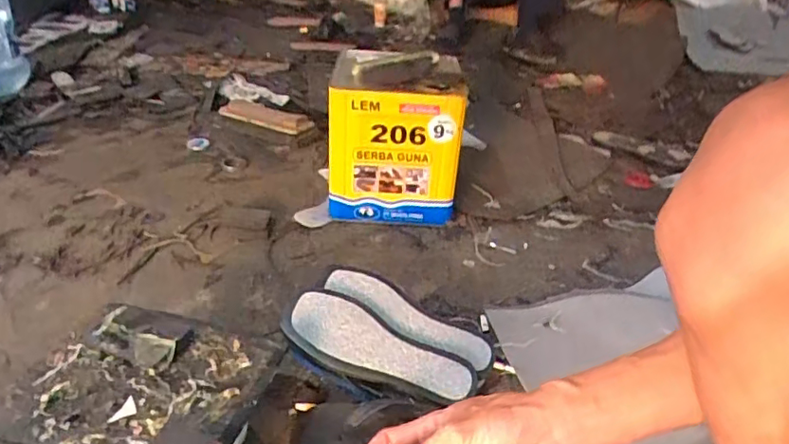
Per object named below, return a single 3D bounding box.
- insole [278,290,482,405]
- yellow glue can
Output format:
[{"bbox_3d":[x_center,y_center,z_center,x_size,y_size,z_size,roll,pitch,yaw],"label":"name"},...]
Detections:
[{"bbox_3d":[-0.018,0.153,0.671,0.239,0.015,0.083,25,57,4],"label":"insole"},{"bbox_3d":[-0.005,-0.165,1.052,0.248,0.269,0.251,5,32,-2],"label":"yellow glue can"}]

